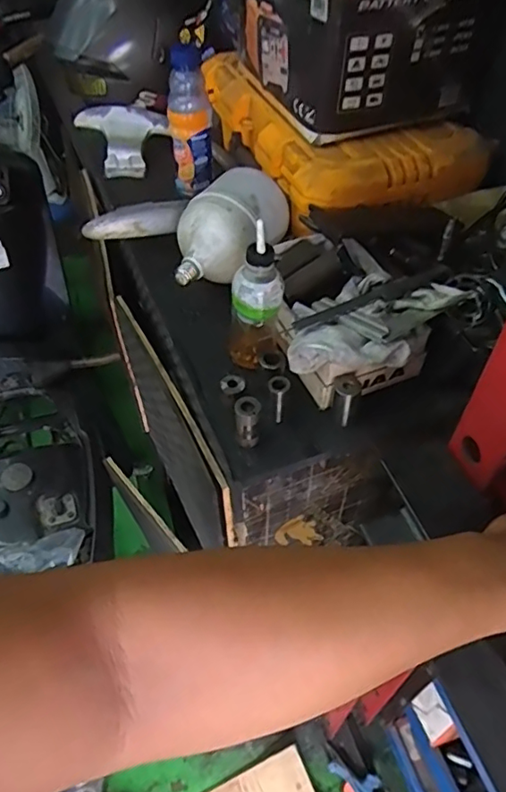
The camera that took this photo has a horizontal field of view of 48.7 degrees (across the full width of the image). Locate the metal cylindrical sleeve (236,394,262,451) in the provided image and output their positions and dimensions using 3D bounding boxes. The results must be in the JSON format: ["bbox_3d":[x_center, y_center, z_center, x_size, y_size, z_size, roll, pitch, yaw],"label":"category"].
[{"bbox_3d":[-0.005,0.029,0.598,0.025,0.053,0.030,-2,51,-2],"label":"metal cylindrical sleeve"}]

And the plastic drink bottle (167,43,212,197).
[{"bbox_3d":[-0.096,-0.414,0.846,0.060,0.193,0.054,-6,51,-5],"label":"plastic drink bottle"}]

